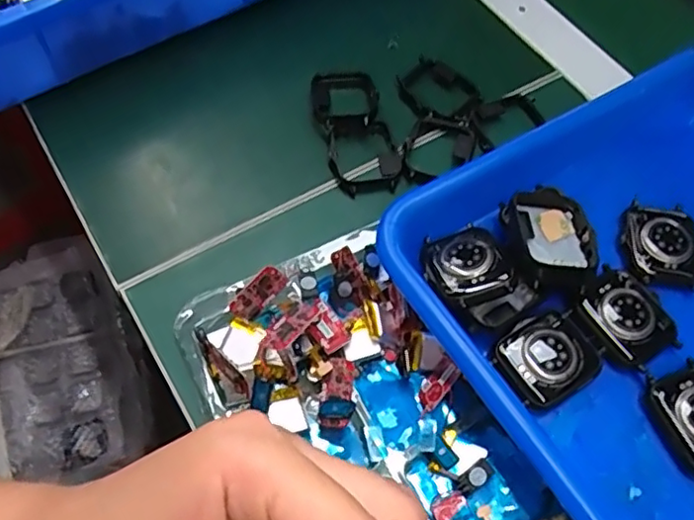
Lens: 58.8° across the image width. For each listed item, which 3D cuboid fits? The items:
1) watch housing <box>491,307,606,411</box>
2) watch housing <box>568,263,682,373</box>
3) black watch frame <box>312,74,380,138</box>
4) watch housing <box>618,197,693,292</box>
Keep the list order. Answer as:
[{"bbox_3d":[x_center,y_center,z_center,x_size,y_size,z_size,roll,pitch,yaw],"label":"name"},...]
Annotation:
[{"bbox_3d":[0.090,0.042,0.271,0.044,0.009,0.036,-30,66,-19],"label":"watch housing"},{"bbox_3d":[0.125,0.027,0.280,0.039,0.009,0.043,-28,66,-18],"label":"watch housing"},{"bbox_3d":[-0.001,-0.092,0.359,0.037,0.011,0.043,-2,60,-5],"label":"black watch frame"},{"bbox_3d":[0.153,-0.009,0.300,0.036,0.009,0.044,8,60,1],"label":"watch housing"}]

